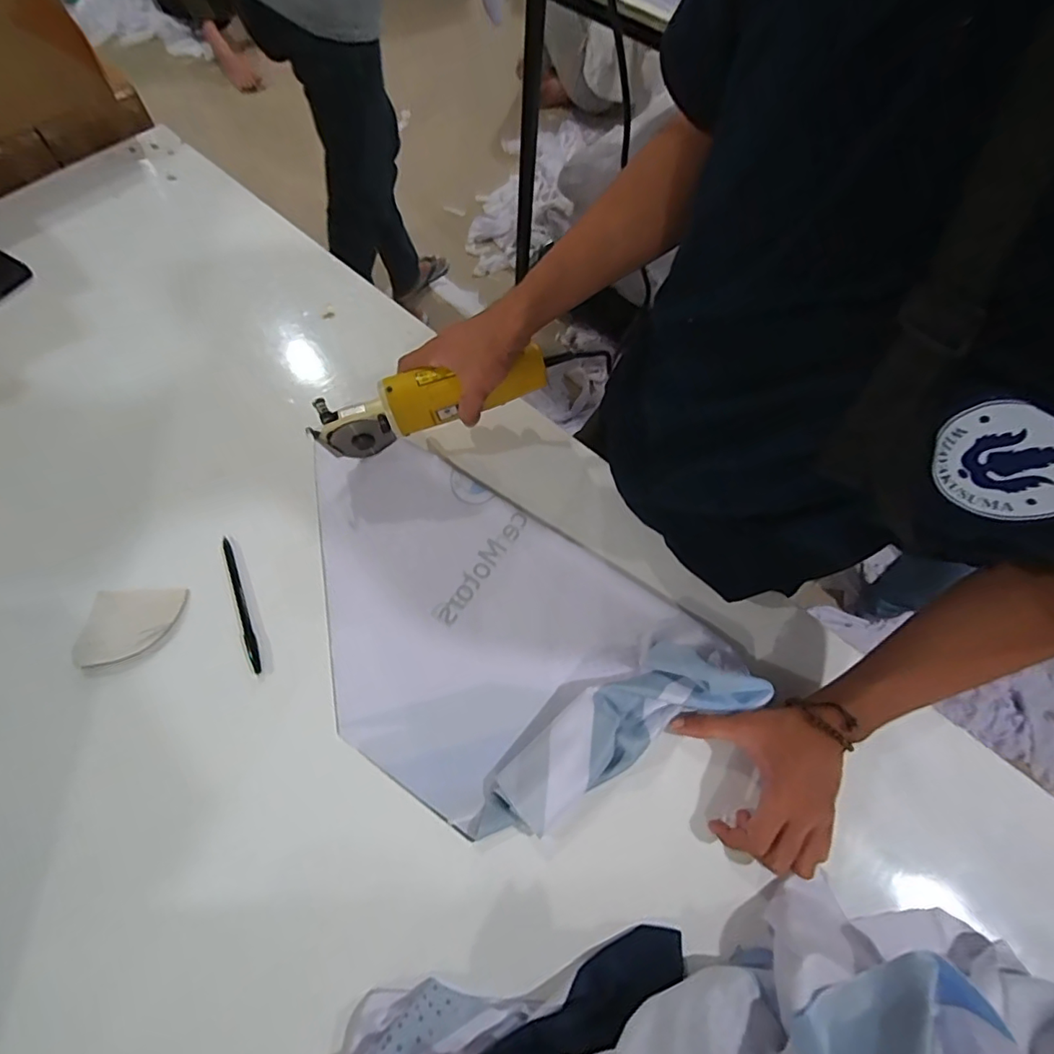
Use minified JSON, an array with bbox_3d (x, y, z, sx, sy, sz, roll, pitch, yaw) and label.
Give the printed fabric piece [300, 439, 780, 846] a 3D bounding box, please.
[{"bbox_3d":[-0.052,0.097,0.507,0.455,0.041,0.271,34,68,12],"label":"printed fabric piece"}]

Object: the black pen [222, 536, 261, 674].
[{"bbox_3d":[-0.279,0.075,0.525,0.009,0.007,0.143,-21,68,-12],"label":"black pen"}]

